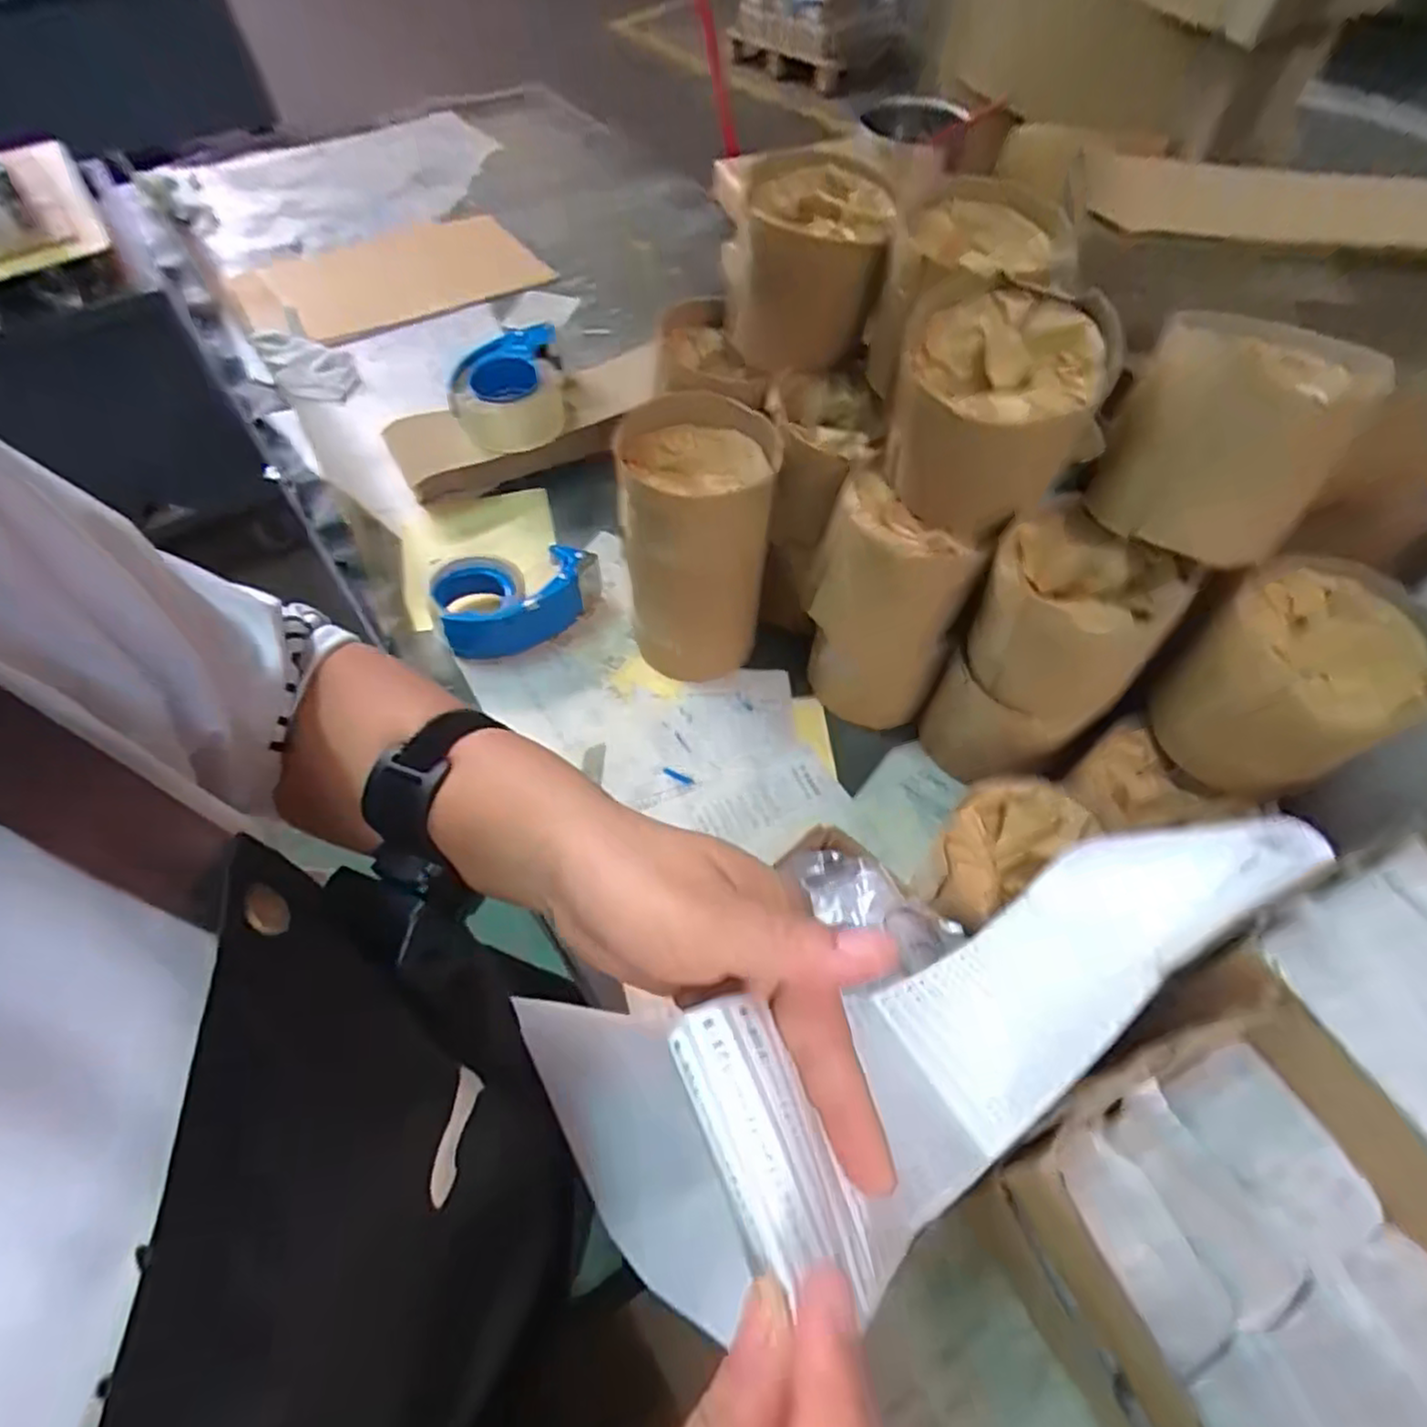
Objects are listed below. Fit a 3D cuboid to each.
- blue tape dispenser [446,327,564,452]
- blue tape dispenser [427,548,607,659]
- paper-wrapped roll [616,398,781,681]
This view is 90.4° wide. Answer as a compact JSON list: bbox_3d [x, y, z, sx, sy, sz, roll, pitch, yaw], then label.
[{"bbox_3d":[-0.233,-0.368,0.806,0.127,0.064,0.135,-9,58,-5],"label":"blue tape dispenser"},{"bbox_3d":[-0.186,-0.104,0.683,0.157,0.066,0.090,-11,58,-6],"label":"blue tape dispenser"},{"bbox_3d":[-0.012,-0.147,0.618,0.116,0.216,0.106,0,57,1],"label":"paper-wrapped roll"}]

